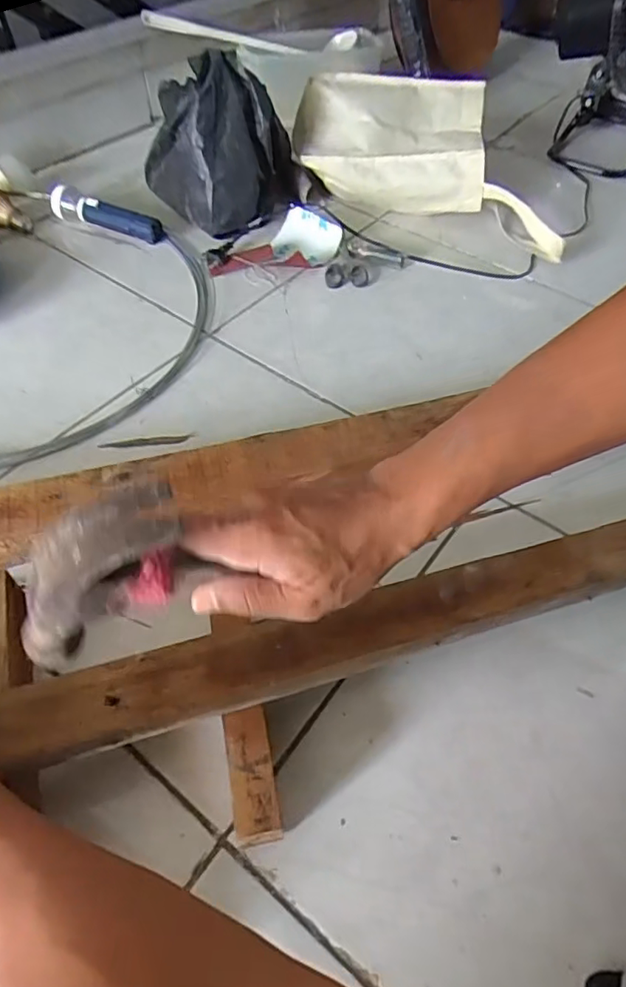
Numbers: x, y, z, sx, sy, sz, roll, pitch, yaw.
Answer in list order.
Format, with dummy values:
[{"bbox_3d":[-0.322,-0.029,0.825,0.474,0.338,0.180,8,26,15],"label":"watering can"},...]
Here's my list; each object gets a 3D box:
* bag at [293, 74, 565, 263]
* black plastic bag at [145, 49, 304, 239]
[{"bbox_3d":[0.187,-0.520,0.885,0.453,0.163,0.174,19,55,13],"label":"bag"},{"bbox_3d":[-0.149,-0.500,0.825,0.241,0.198,0.129,3,53,0],"label":"black plastic bag"}]

